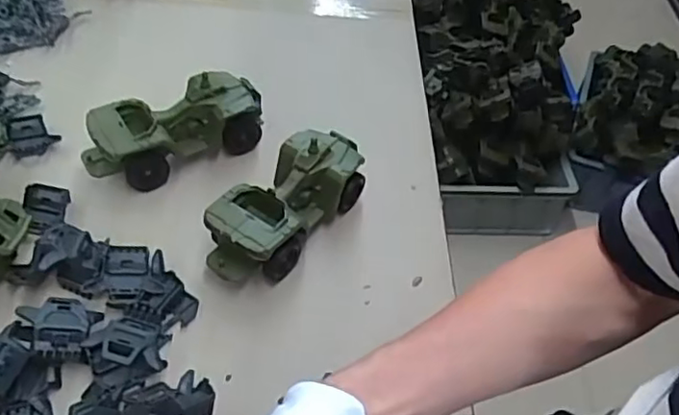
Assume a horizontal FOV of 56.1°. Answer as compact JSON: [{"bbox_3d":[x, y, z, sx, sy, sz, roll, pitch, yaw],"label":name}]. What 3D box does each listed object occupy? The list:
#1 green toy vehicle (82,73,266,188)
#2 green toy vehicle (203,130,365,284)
[{"bbox_3d":[-0.180,-0.084,0.694,0.192,0.084,0.075,-25,56,-25],"label":"green toy vehicle"},{"bbox_3d":[-0.055,-0.002,0.632,0.081,0.083,0.182,32,53,20],"label":"green toy vehicle"}]

